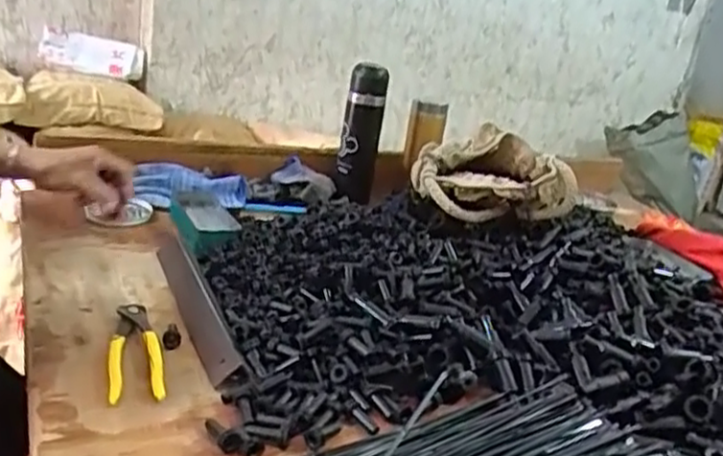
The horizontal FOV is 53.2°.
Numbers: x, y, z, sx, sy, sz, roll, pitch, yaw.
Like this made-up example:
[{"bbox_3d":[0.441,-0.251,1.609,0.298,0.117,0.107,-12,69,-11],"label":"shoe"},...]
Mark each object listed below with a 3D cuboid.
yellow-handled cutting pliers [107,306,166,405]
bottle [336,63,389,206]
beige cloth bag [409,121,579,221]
[{"bbox_3d":[-0.224,0.120,0.715,0.049,0.015,0.160,2,21,-20],"label":"yellow-handled cutting pliers"},{"bbox_3d":[-0.001,-0.162,1.206,0.066,0.206,0.070,9,20,0],"label":"bottle"},{"bbox_3d":[0.203,-0.078,1.111,0.245,0.116,0.101,11,20,4],"label":"beige cloth bag"}]

